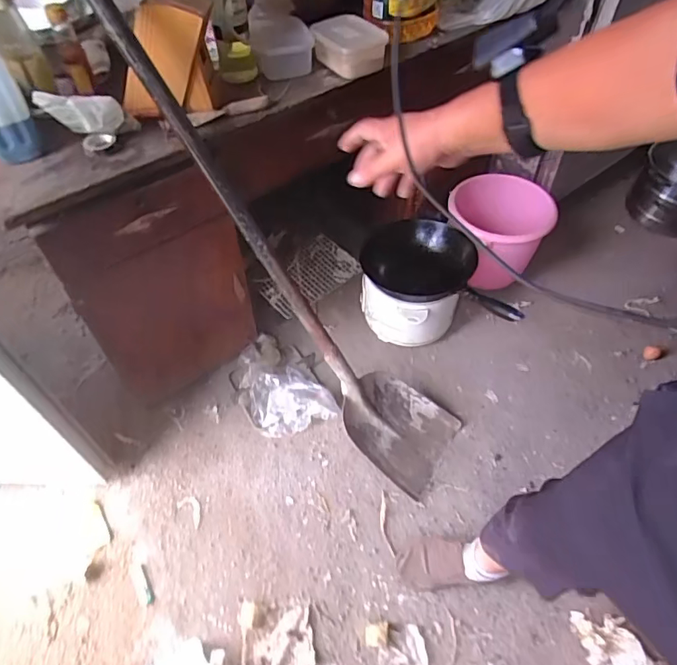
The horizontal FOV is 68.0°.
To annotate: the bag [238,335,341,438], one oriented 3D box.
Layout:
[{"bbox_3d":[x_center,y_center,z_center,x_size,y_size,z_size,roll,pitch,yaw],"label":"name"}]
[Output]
[{"bbox_3d":[-0.156,0.140,1.258,0.175,0.077,0.293,-33,59,-22],"label":"bag"}]

